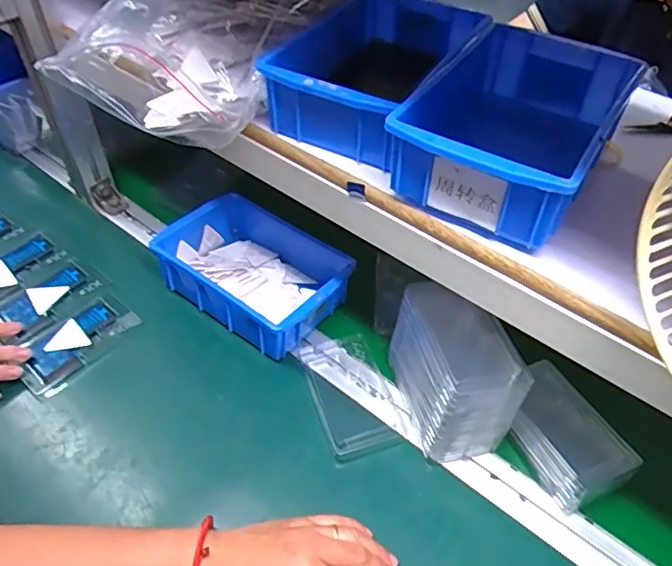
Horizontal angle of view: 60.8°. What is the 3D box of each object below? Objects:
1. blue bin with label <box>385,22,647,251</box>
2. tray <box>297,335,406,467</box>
[{"bbox_3d":[0.136,-0.116,0.449,0.132,0.077,0.197,25,51,20],"label":"blue bin with label"},{"bbox_3d":[0.015,0.112,0.584,0.080,0.011,0.135,-15,49,-15],"label":"tray"}]

